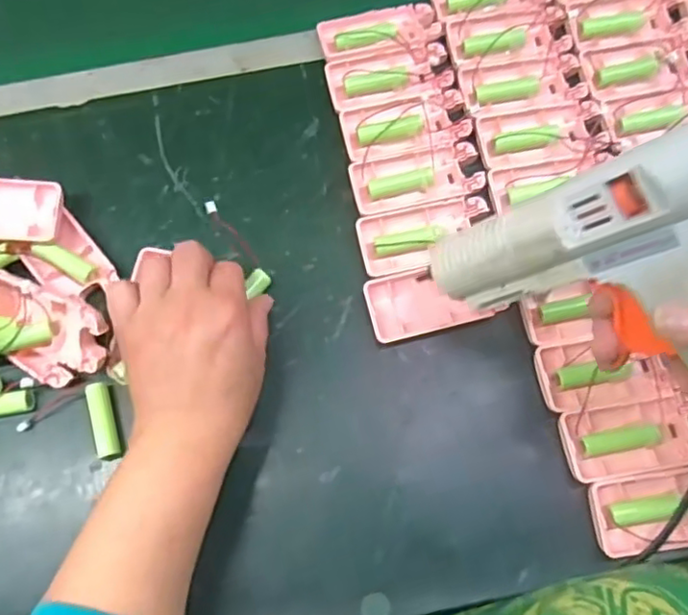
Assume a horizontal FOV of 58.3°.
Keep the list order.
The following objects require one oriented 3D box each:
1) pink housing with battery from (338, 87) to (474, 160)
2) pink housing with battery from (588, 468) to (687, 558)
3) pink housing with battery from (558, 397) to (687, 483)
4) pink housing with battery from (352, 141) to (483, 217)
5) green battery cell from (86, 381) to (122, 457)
[{"bbox_3d":[0.047,-0.140,0.466,0.094,0.015,0.043,-12,72,-3],"label":"pink housing with battery"},{"bbox_3d":[0.203,0.124,0.380,0.098,0.017,0.044,-8,72,-2],"label":"pink housing with battery"},{"bbox_3d":[0.192,0.083,0.395,0.098,0.015,0.042,-9,72,-2],"label":"pink housing with battery"},{"bbox_3d":[0.055,-0.095,0.459,0.096,0.017,0.044,-12,72,-3],"label":"pink housing with battery"},{"bbox_3d":[-0.158,0.074,0.406,0.014,0.014,0.050,-17,72,-5],"label":"green battery cell"}]

